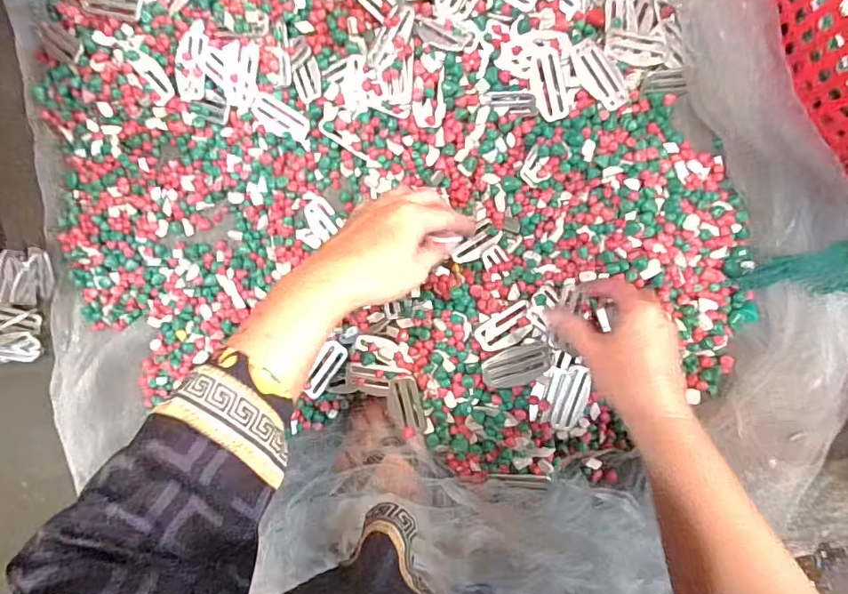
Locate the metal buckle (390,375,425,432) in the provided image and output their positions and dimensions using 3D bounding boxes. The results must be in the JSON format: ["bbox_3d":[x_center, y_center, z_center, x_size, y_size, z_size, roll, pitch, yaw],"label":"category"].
[{"bbox_3d":[-0.014,0.097,0.444,0.024,0.008,0.056,-10,112,7],"label":"metal buckle"}]

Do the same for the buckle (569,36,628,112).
[{"bbox_3d":[0.154,-0.195,0.438,0.026,0.007,0.065,-36,87,5],"label":"buckle"}]

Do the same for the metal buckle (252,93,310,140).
[{"bbox_3d":[-0.137,-0.175,0.482,0.060,0.004,0.022,30,98,-3],"label":"metal buckle"}]

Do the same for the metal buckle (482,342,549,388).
[{"bbox_3d":[0.080,0.060,0.431,0.058,0.012,0.032,-14,89,6],"label":"metal buckle"}]

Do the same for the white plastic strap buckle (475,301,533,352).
[{"bbox_3d":[0.072,0.027,0.432,0.056,0.006,0.029,-29,79,-17],"label":"white plastic strap buckle"}]

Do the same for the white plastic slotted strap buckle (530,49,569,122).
[{"bbox_3d":[0.112,-0.187,0.444,0.027,0.005,0.058,-17,111,7],"label":"white plastic slotted strap buckle"}]

